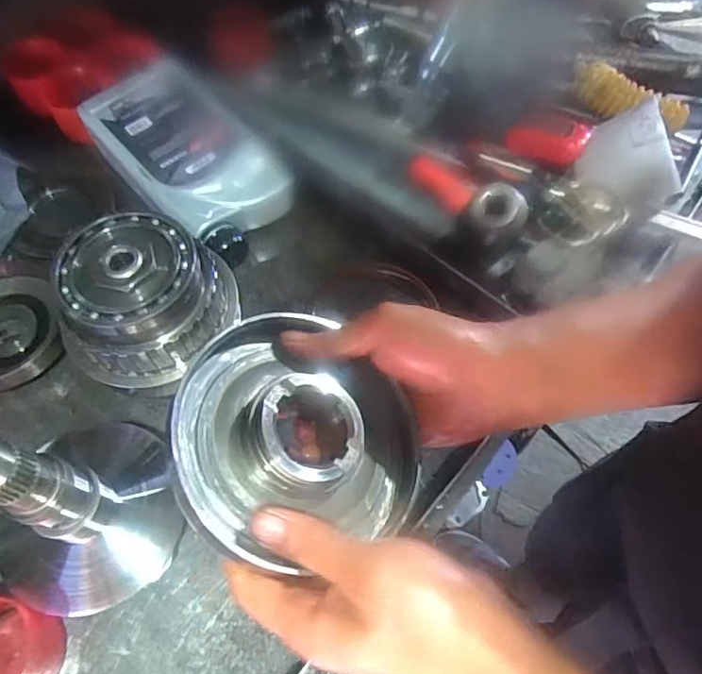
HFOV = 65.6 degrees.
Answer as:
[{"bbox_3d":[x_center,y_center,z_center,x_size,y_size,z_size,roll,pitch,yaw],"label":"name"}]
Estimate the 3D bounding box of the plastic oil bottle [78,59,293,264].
[{"bbox_3d":[-0.153,-0.181,0.542,0.139,0.049,0.226,-39,71,-19],"label":"plastic oil bottle"}]

